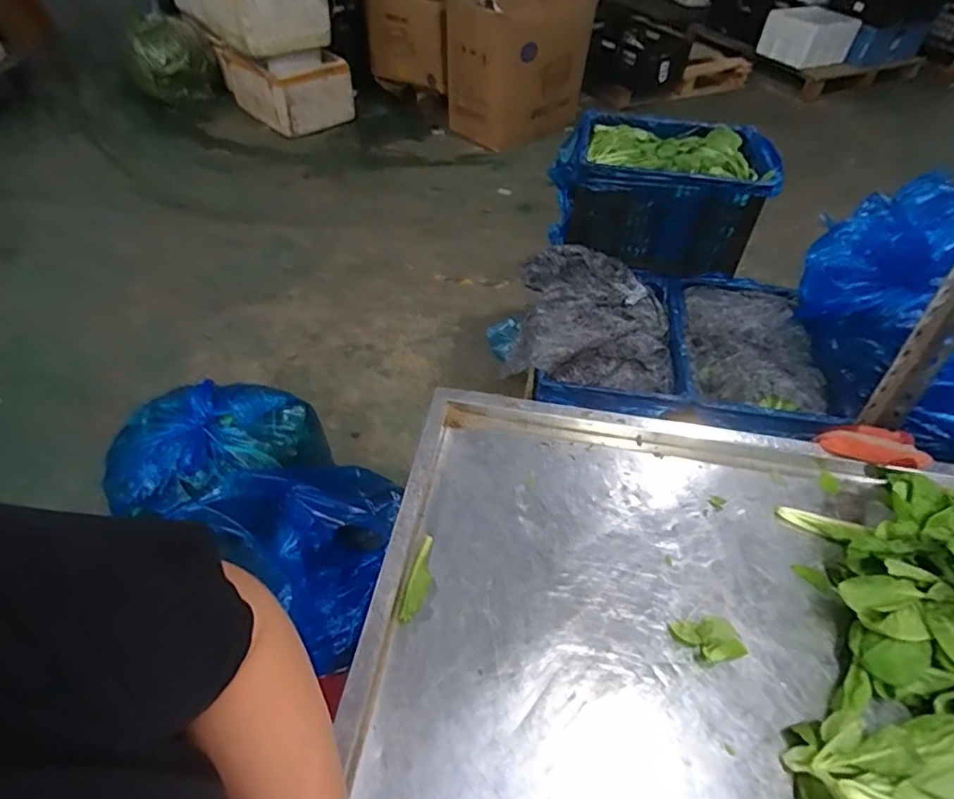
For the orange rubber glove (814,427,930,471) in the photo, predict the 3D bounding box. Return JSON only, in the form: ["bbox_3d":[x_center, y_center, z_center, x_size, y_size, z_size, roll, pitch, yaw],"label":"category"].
[{"bbox_3d":[0.438,0.052,0.609,0.107,0.028,0.031,16,49,12],"label":"orange rubber glove"}]

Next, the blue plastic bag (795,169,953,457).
[{"bbox_3d":[0.960,-0.178,1.175,0.522,0.384,0.297,27,52,21],"label":"blue plastic bag"}]

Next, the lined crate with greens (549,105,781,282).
[{"bbox_3d":[0.499,-0.584,1.592,0.535,0.285,0.352,5,48,2],"label":"lined crate with greens"}]

